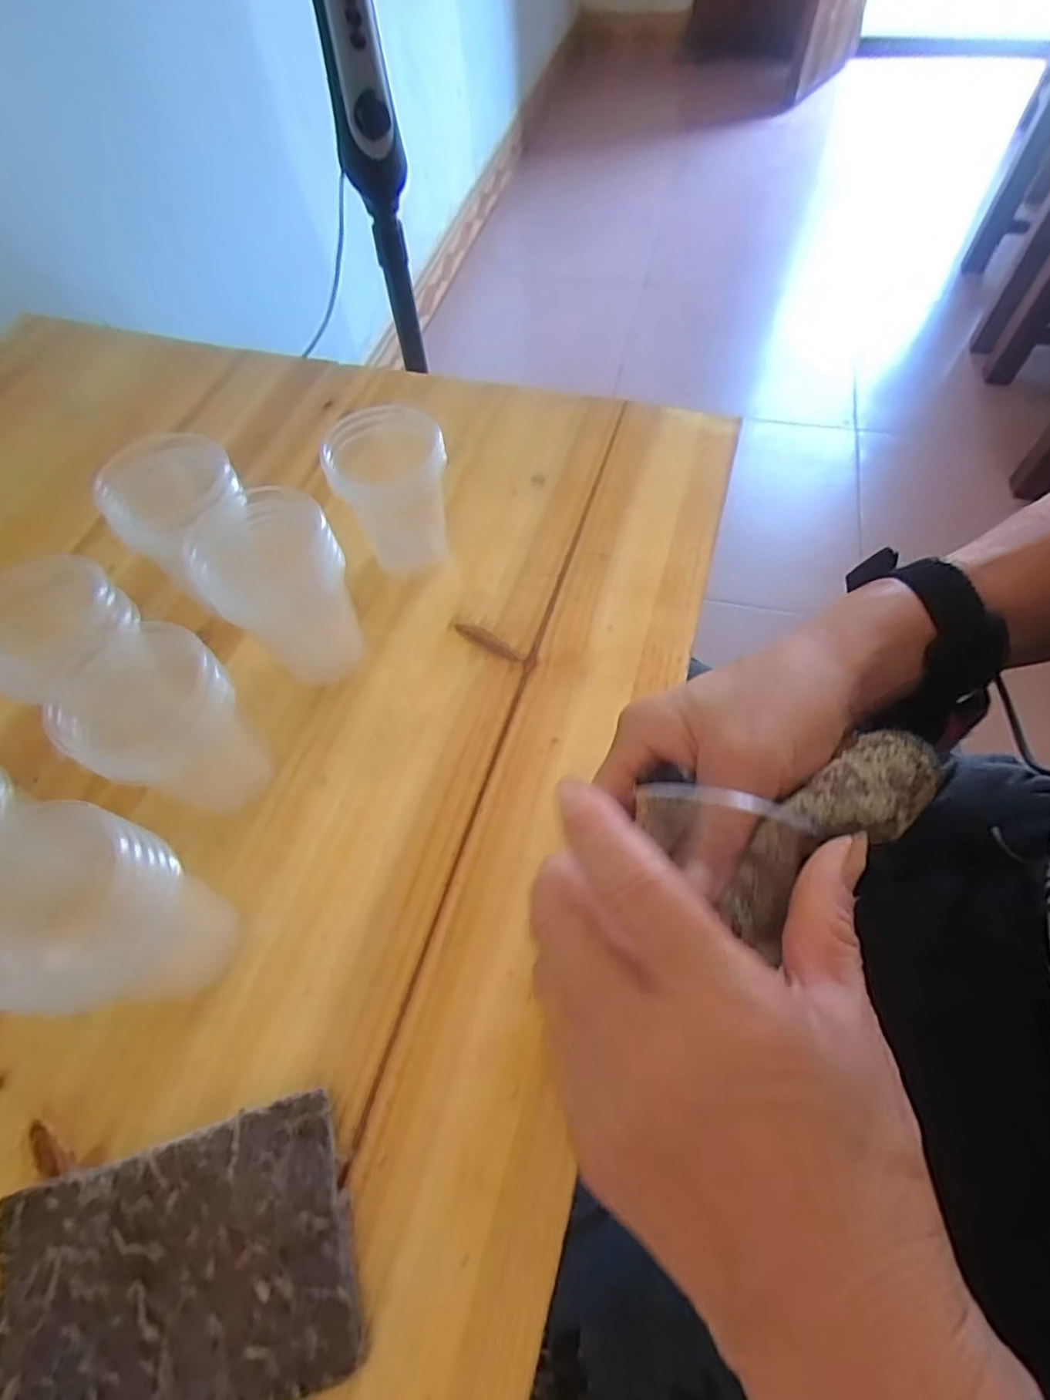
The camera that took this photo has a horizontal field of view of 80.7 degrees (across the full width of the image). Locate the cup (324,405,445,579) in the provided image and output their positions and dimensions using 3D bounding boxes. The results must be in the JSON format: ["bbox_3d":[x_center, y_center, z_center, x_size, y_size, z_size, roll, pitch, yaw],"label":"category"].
[{"bbox_3d":[-0.072,-0.115,0.358,0.056,0.085,0.064,-4,61,1],"label":"cup"}]

